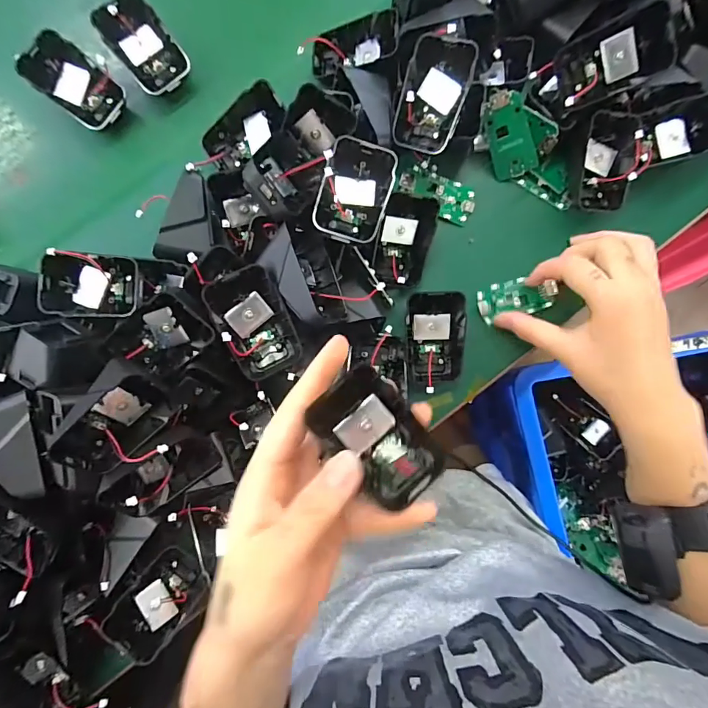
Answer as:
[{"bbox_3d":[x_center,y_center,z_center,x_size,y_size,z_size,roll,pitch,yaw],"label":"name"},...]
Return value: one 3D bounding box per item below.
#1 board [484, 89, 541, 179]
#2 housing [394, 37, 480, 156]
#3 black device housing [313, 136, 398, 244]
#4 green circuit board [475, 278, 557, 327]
[{"bbox_3d":[0.120,-0.169,0.326,0.032,0.004,0.063,-15,126,25],"label":"board"},{"bbox_3d":[0.057,-0.182,0.298,0.045,0.021,0.067,25,129,16],"label":"housing"},{"bbox_3d":[0.000,-0.109,0.292,0.046,0.028,0.065,17,84,1],"label":"black device housing"},{"bbox_3d":[0.132,-0.044,0.344,0.061,0.012,0.031,-8,85,-1],"label":"green circuit board"}]

